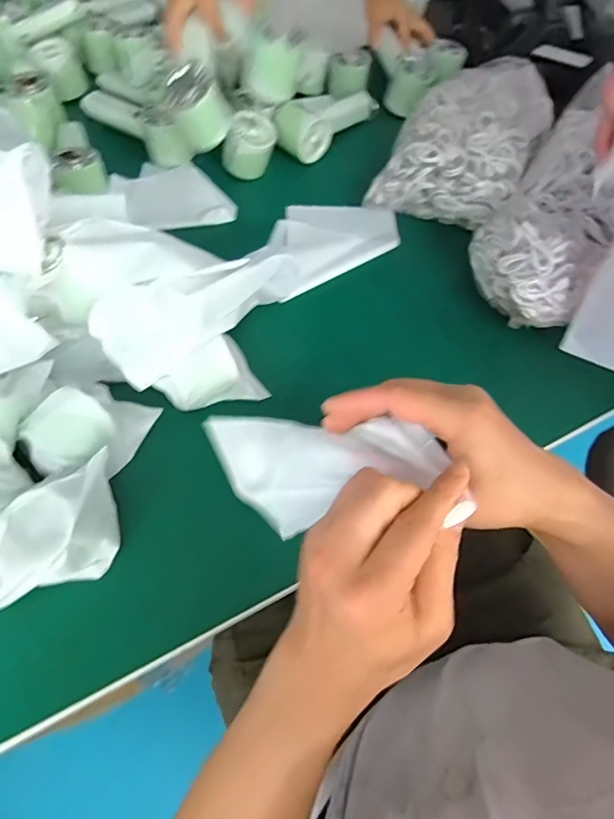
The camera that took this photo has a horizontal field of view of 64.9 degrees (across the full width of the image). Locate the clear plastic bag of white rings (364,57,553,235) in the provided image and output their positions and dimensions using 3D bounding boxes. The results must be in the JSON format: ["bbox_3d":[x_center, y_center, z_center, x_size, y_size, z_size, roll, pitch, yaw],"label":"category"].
[{"bbox_3d":[0.221,-0.370,0.663,0.177,0.100,0.259,25,63,10],"label":"clear plastic bag of white rings"}]

